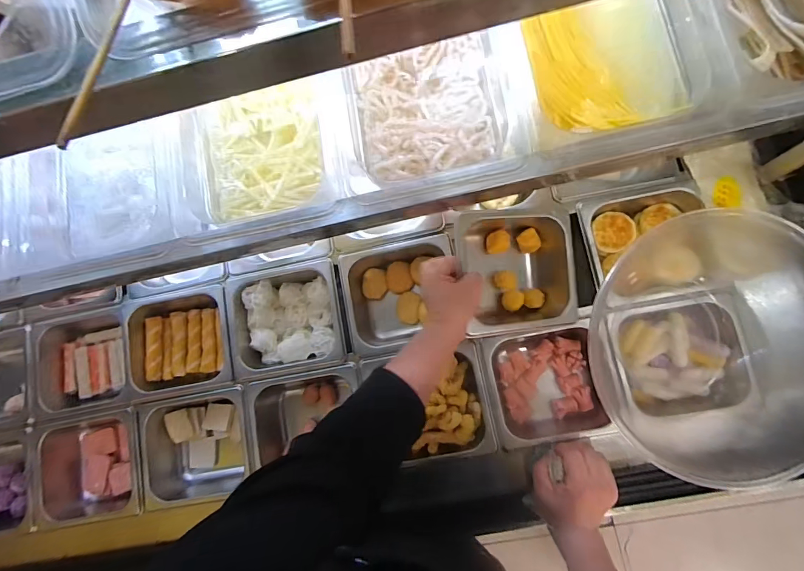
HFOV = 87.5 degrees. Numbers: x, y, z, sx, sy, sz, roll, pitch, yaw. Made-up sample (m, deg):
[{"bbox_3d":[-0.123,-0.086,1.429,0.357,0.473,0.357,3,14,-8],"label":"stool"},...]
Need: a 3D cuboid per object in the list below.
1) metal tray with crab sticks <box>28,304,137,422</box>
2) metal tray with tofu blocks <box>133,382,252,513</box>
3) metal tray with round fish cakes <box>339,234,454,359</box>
[{"bbox_3d":[-0.519,0.125,0.706,0.184,0.077,0.167,-10,82,5],"label":"metal tray with crab sticks"},{"bbox_3d":[-0.312,0.249,0.668,0.183,0.081,0.154,-12,82,5],"label":"metal tray with tofu blocks"},{"bbox_3d":[0.002,0.020,0.647,0.170,0.066,0.167,-11,82,5],"label":"metal tray with round fish cakes"}]

